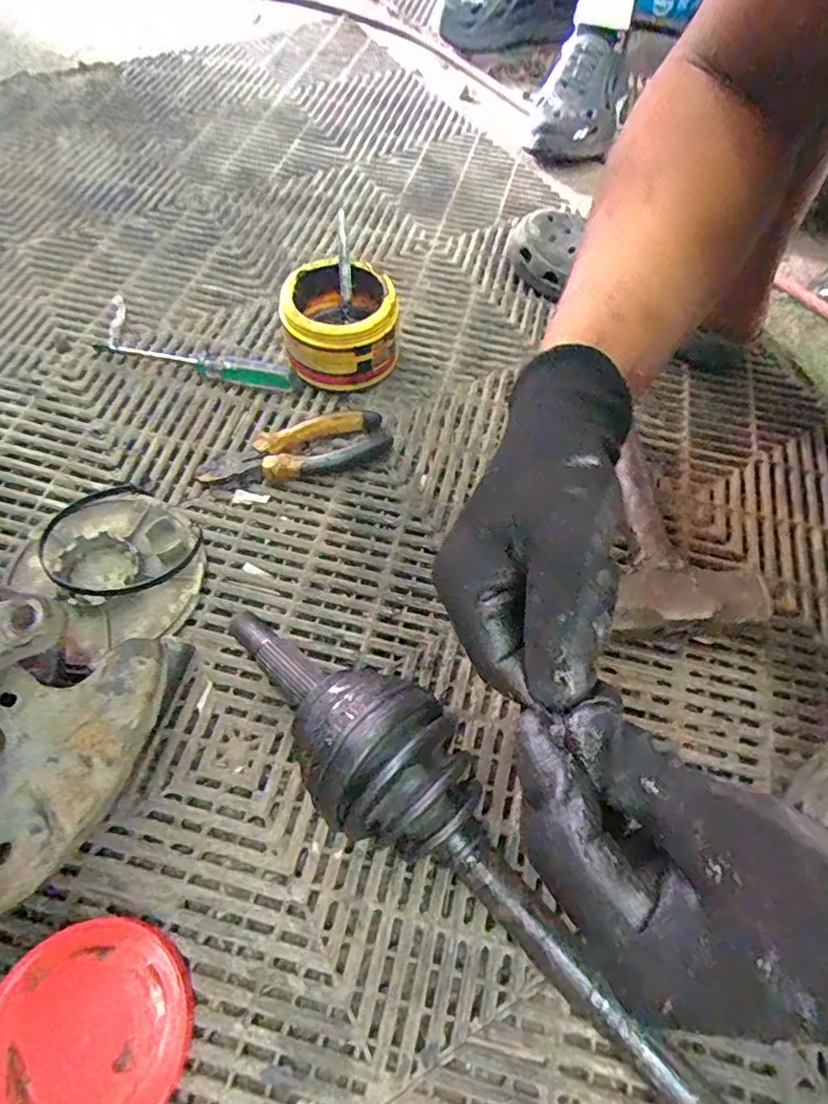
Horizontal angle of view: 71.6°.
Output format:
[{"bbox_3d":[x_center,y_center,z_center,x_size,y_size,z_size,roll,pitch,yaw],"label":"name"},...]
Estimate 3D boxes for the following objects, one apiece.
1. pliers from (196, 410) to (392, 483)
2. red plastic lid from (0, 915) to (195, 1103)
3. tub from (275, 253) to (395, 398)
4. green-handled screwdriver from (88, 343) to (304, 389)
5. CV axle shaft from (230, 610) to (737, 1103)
[{"bbox_3d":[-0.100,-0.086,0.489,0.158,0.025,0.046,-17,62,-12],"label":"pliers"},{"bbox_3d":[-0.171,0.253,0.300,0.101,0.018,0.099,1,60,-2],"label":"red plastic lid"},{"bbox_3d":[-0.069,-0.213,0.530,0.099,0.069,0.108,1,60,-2],"label":"tub"},{"bbox_3d":[-0.199,-0.174,0.527,0.180,0.020,0.025,10,60,3],"label":"green-handled screwdriver"},{"bbox_3d":[0.073,0.201,0.290,0.094,0.091,0.513,-36,68,-21],"label":"CV axle shaft"}]

